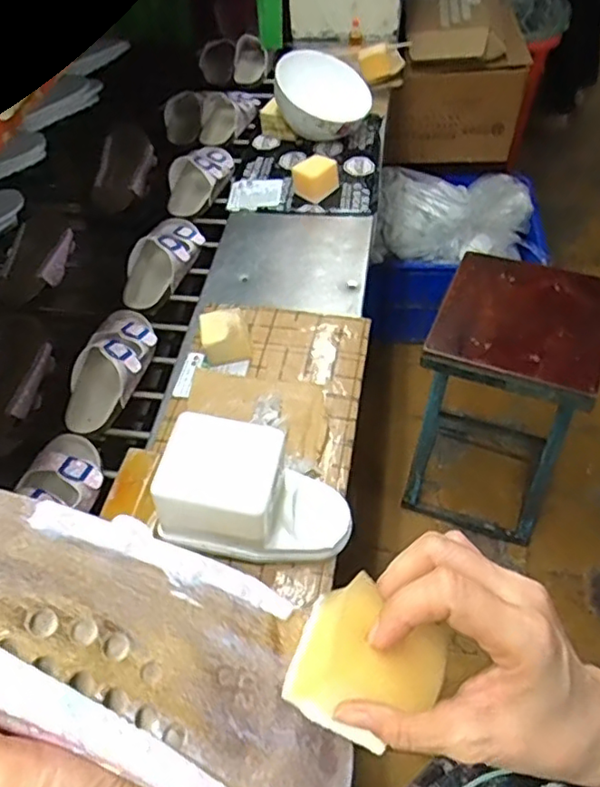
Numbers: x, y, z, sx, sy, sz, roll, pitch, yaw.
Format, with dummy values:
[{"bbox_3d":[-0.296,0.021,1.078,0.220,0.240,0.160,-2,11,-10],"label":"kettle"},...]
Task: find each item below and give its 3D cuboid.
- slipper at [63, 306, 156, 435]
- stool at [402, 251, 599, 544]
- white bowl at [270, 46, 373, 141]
[{"bbox_3d":[-0.255,-0.053,0.825,0.096,0.061,0.200,2,51,8],"label":"slipper"},{"bbox_3d":[0.441,0.038,1.332,0.307,0.592,0.352,17,54,20],"label":"stool"},{"bbox_3d":[0.038,-0.524,1.065,0.163,0.082,0.162,-36,92,-26],"label":"white bowl"}]

